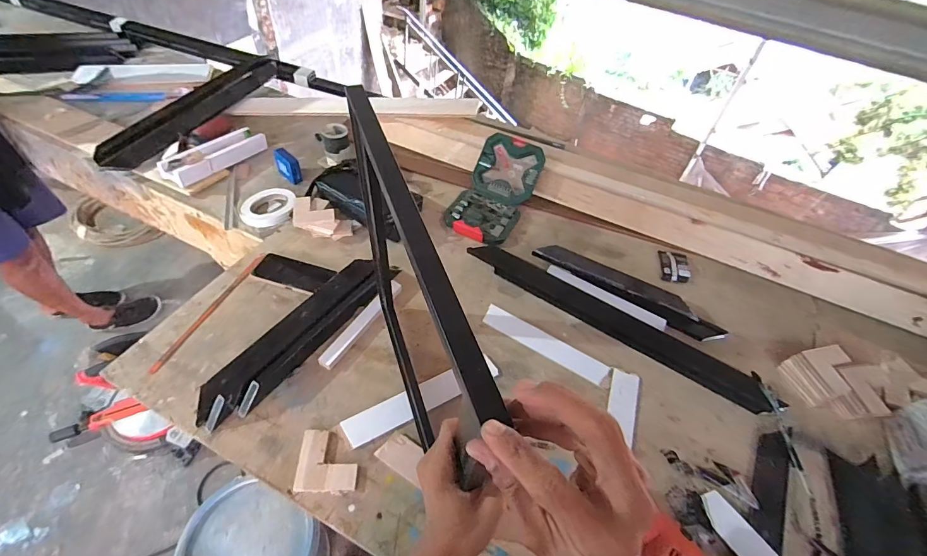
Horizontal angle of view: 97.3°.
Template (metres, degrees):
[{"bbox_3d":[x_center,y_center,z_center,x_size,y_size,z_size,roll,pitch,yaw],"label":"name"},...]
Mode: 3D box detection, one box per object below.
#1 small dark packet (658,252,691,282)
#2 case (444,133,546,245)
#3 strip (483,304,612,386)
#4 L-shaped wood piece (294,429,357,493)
[{"bbox_3d":[0.525,-0.028,1.014,0.073,0.012,0.087,12,51,3],"label":"small dark packet"},{"bbox_3d":[0.085,-0.244,1.058,0.178,0.132,0.312,22,52,12],"label":"case"},{"bbox_3d":[0.167,0.133,0.843,0.266,0.010,0.051,28,66,16],"label":"strip"},{"bbox_3d":[-0.214,0.289,0.650,0.090,0.010,0.092,2,51,-5],"label":"L-shaped wood piece"}]

